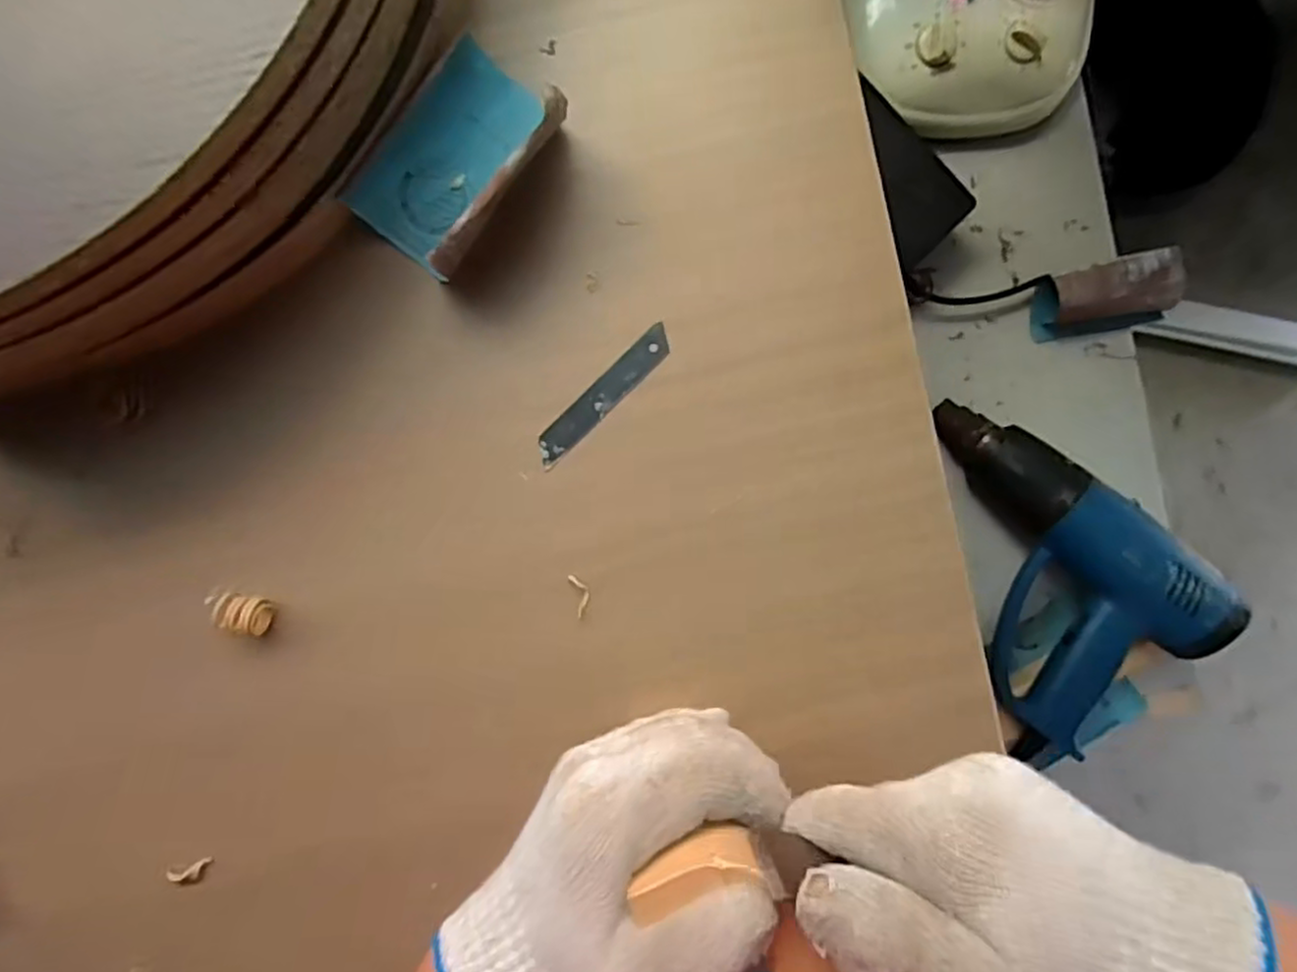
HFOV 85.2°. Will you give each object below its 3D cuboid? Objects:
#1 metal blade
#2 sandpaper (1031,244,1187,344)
[{"bbox_3d":[-0.026,-0.051,0.403,0.100,0.004,0.017,-44,94,0],"label":"metal blade"},{"bbox_3d":[0.390,-0.162,0.593,0.122,0.039,0.057,-11,92,-2],"label":"sandpaper"}]

